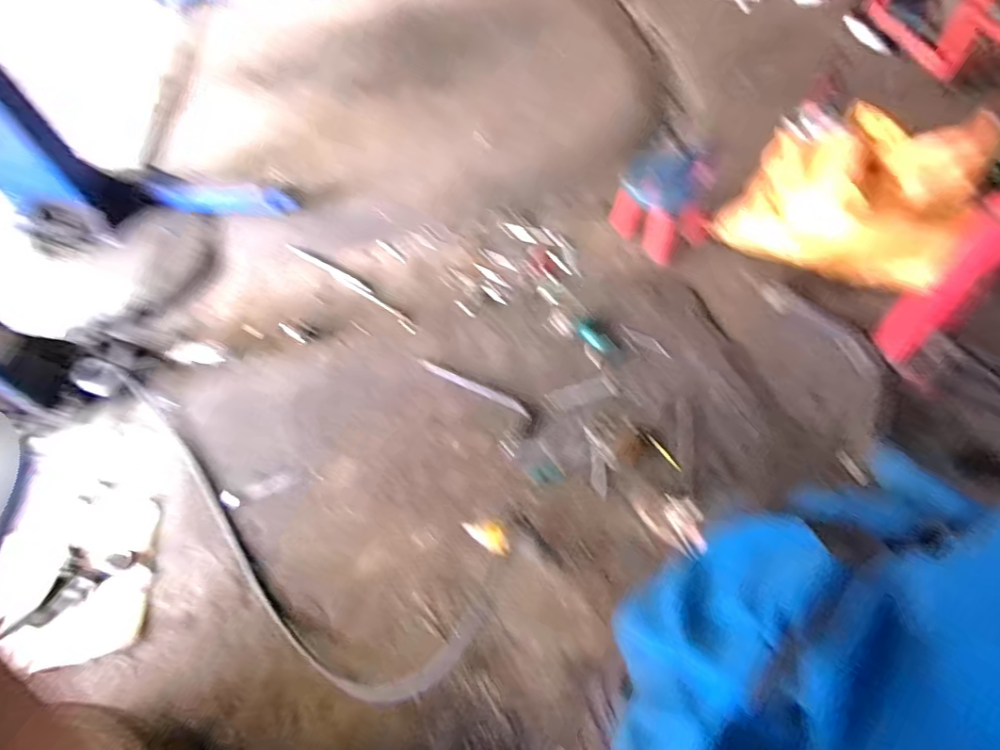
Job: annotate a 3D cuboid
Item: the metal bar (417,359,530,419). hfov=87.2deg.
[{"bbox_3d":[-0.087,0.035,1.720,0.436,0.018,0.038,24,60,23],"label":"metal bar"}]

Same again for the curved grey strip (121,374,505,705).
[{"bbox_3d":[-0.730,0.385,1.463,1.459,0.089,0.415,19,56,19],"label":"curved grey strip"}]

